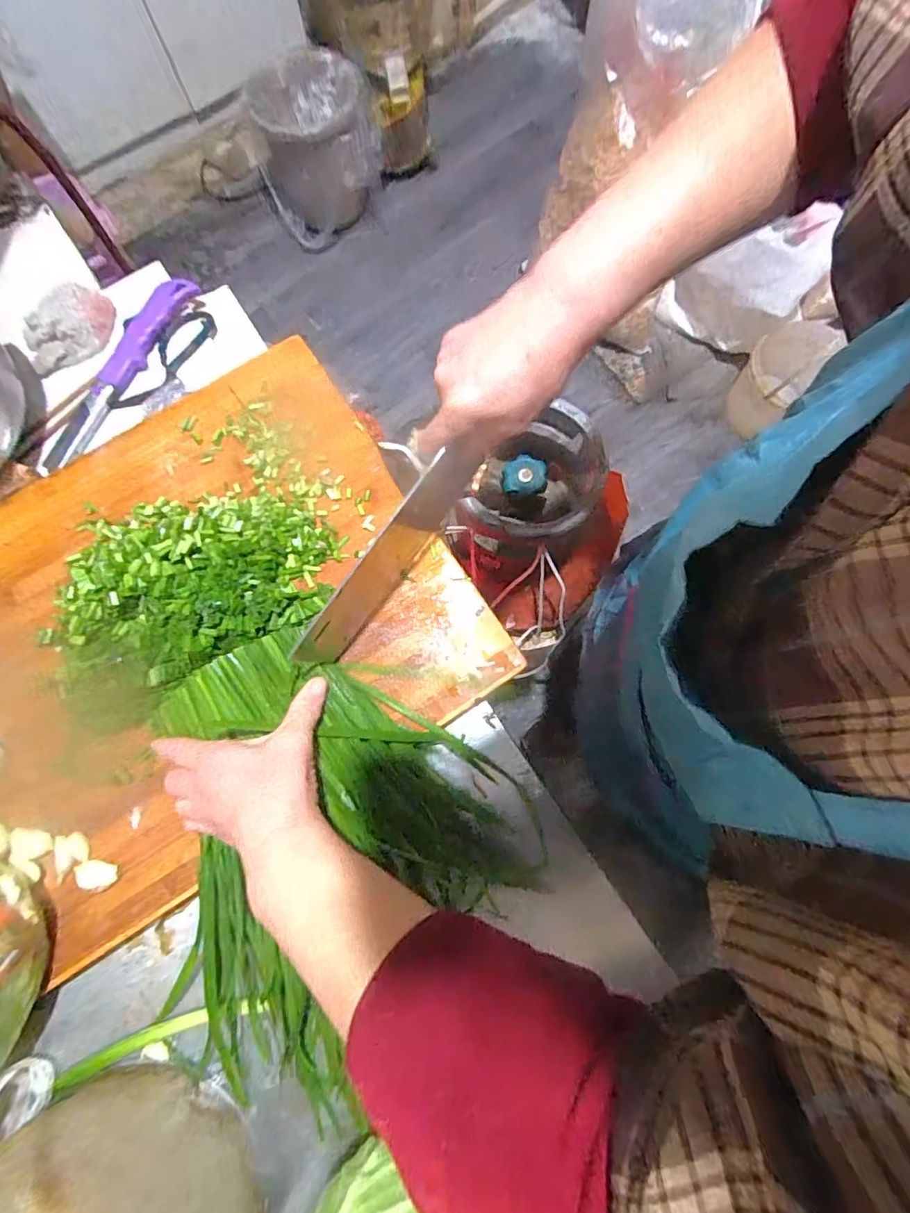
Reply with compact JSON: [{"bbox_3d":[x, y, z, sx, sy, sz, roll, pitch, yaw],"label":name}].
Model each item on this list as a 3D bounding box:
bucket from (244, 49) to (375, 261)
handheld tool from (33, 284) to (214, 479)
[{"bbox_3d":[-0.355,-1.189,1.349,0.302,0.264,0.302,-10,78,-1],"label":"bucket"},{"bbox_3d":[-0.412,-0.284,0.638,0.084,0.035,0.296,36,81,8],"label":"handheld tool"}]

